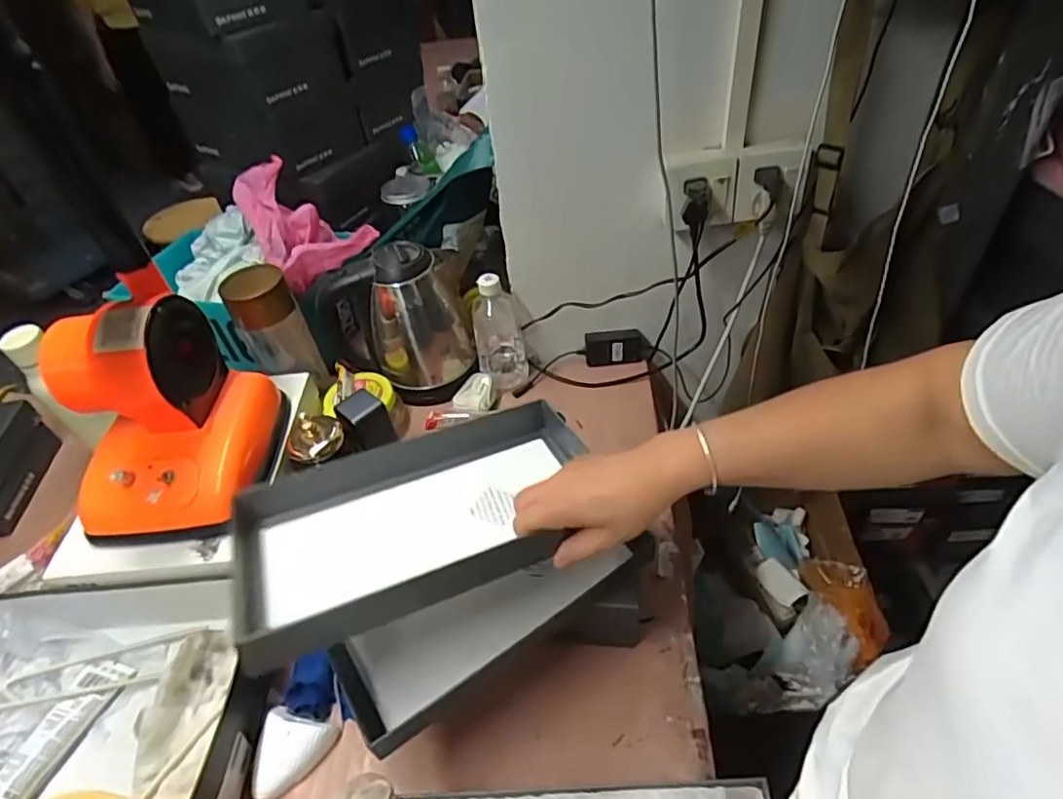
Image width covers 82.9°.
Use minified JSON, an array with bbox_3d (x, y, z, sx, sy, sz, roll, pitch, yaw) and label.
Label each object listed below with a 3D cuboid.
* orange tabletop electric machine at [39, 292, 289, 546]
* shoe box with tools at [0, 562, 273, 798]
[{"bbox_3d":[-0.405,0.015,0.649,0.199,0.194,0.190,-9,44,-2],"label":"orange tabletop electric machine"},{"bbox_3d":[-0.430,0.309,0.596,0.335,0.094,0.262,-2,44,5],"label":"shoe box with tools"}]

